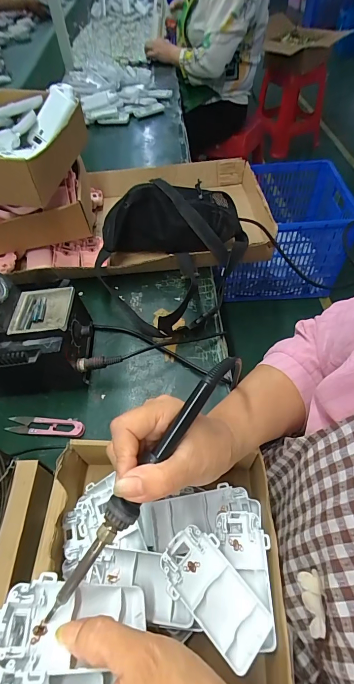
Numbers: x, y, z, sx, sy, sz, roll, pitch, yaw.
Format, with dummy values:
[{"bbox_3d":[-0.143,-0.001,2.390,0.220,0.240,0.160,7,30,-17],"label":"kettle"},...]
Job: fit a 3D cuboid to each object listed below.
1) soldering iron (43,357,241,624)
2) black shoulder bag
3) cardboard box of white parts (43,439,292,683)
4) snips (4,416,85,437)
[{"bbox_3d":[-0.017,0.093,0.233,0.020,0.017,0.211,31,73,23],"label":"soldering iron"},{"bbox_3d":[-0.011,-0.157,0.546,0.239,0.100,0.301,4,54,7],"label":"black shoulder bag"},{"bbox_3d":[-0.016,0.188,0.299,0.203,0.085,0.176,0,54,4],"label":"cardboard box of white parts"},{"bbox_3d":[-0.169,0.107,0.421,0.102,0.012,0.024,3,54,6],"label":"snips"}]

